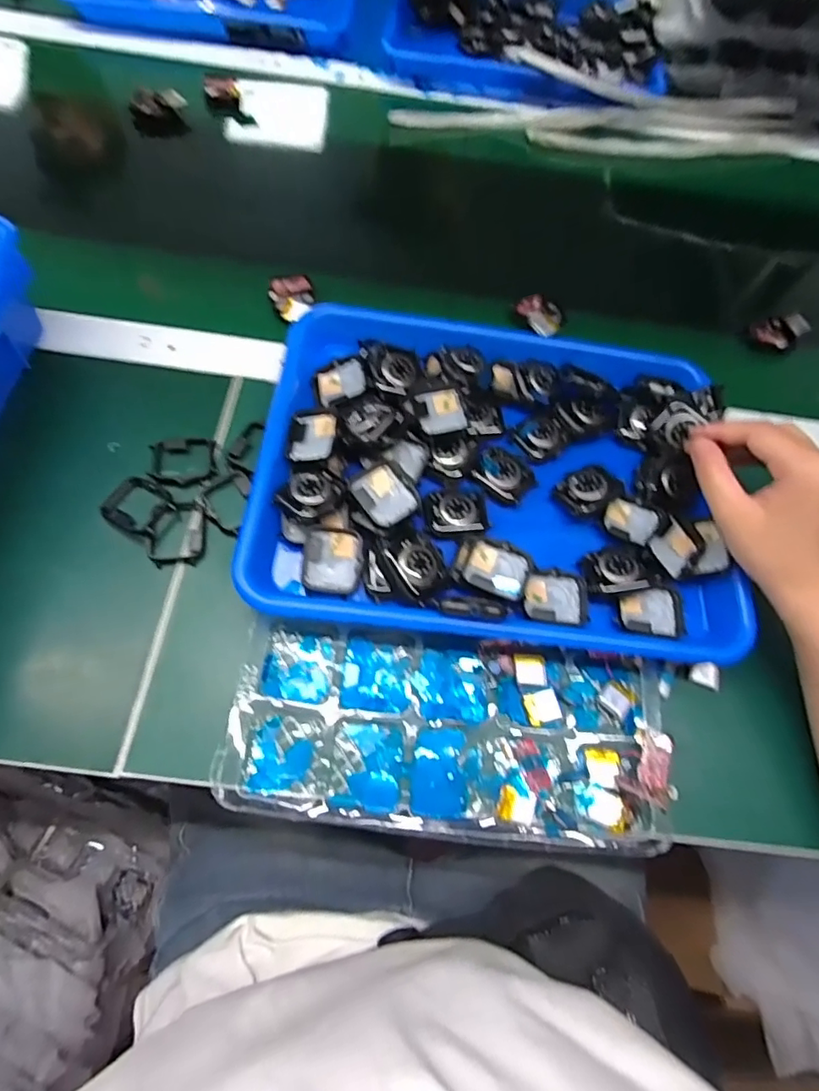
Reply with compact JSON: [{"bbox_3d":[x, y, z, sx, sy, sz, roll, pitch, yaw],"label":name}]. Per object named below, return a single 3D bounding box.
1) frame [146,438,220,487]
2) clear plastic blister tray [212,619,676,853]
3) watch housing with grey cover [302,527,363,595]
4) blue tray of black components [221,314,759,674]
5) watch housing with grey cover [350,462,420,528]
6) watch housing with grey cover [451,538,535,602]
[{"bbox_3d":[-0.163,-0.061,0.396,0.045,0.008,0.035,-7,66,-9],"label":"frame"},{"bbox_3d":[0.026,0.114,0.334,0.258,0.020,0.110,5,66,-1],"label":"clear plastic blister tray"},{"bbox_3d":[-0.050,0.010,0.357,0.037,0.010,0.041,6,65,-3],"label":"watch housing with grey cover"},{"bbox_3d":[0.061,-0.055,0.392,0.323,0.039,0.251,5,66,-1],"label":"blue tray of black components"},{"bbox_3d":[-0.016,-0.031,0.367,0.035,0.017,0.041,-34,73,-19],"label":"watch housing with grey cover"},{"bbox_3d":[0.054,0.015,0.361,0.048,0.009,0.037,25,65,6],"label":"watch housing with grey cover"}]

